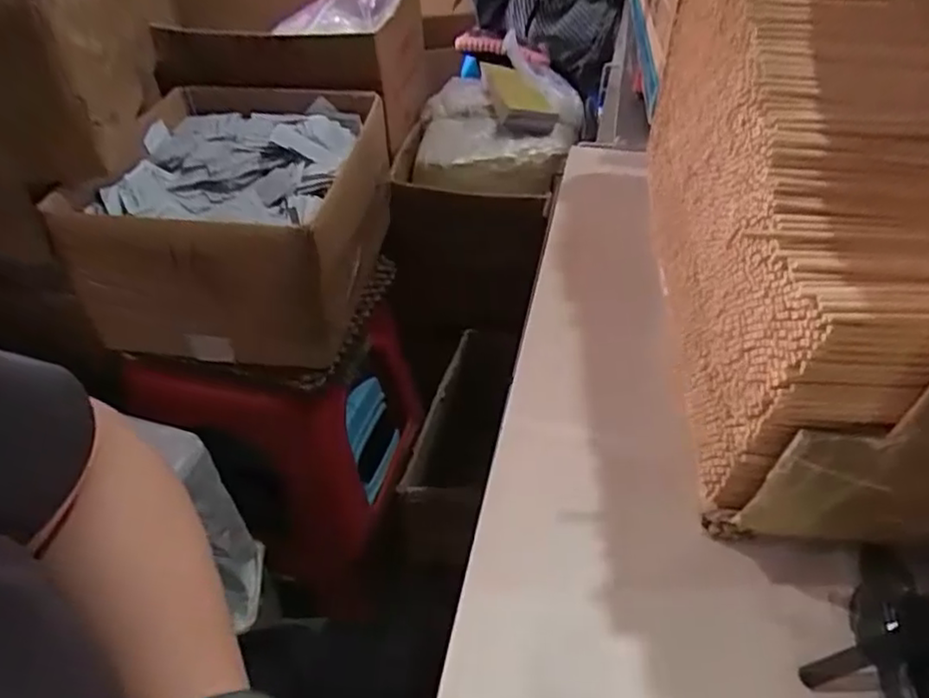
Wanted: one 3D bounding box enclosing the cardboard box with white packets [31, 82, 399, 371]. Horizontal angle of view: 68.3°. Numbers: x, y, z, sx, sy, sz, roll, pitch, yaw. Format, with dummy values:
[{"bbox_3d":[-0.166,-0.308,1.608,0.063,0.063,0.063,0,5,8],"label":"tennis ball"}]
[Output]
[{"bbox_3d":[-0.273,-0.175,0.890,0.319,0.189,0.418,1,43,4],"label":"cardboard box with white packets"}]

